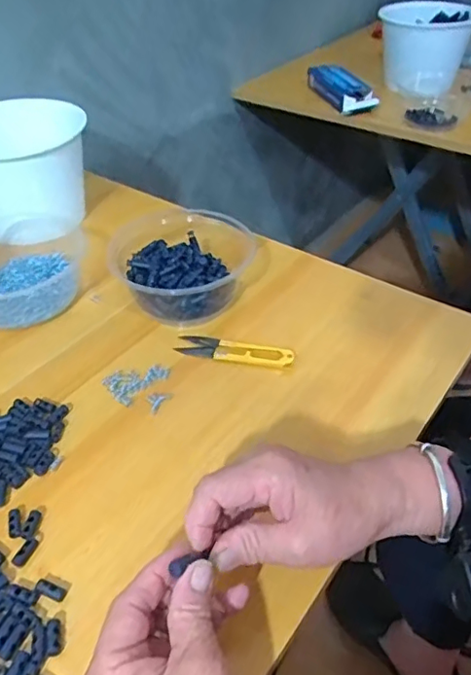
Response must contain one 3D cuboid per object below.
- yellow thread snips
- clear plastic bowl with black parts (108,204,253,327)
[{"bbox_3d":[-0.001,0.011,0.479,0.103,0.008,0.023,10,44,12],"label":"yellow thread snips"},{"bbox_3d":[-0.048,-0.073,0.535,0.128,0.061,0.127,0,42,0],"label":"clear plastic bowl with black parts"}]

